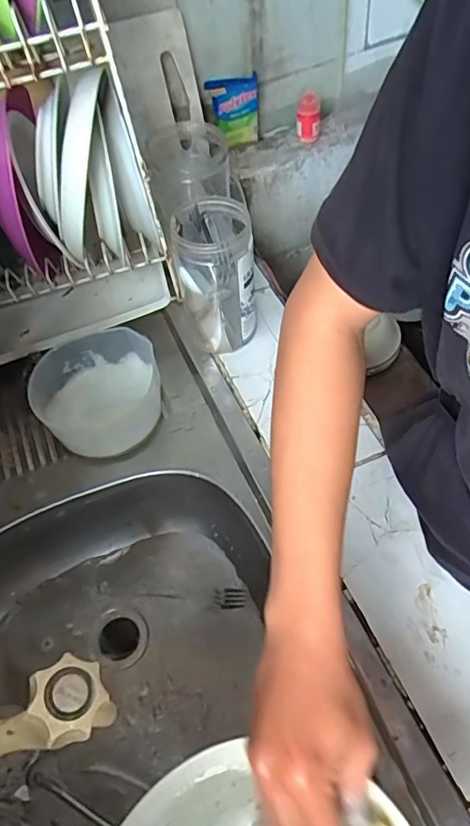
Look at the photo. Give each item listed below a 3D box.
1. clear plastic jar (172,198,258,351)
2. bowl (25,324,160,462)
[{"bbox_3d":[-0.022,-0.160,0.643,0.083,0.179,0.094,-13,55,-4],"label":"clear plastic jar"},{"bbox_3d":[-0.165,-0.022,0.635,0.146,0.072,0.147,-2,55,3],"label":"bowl"}]

